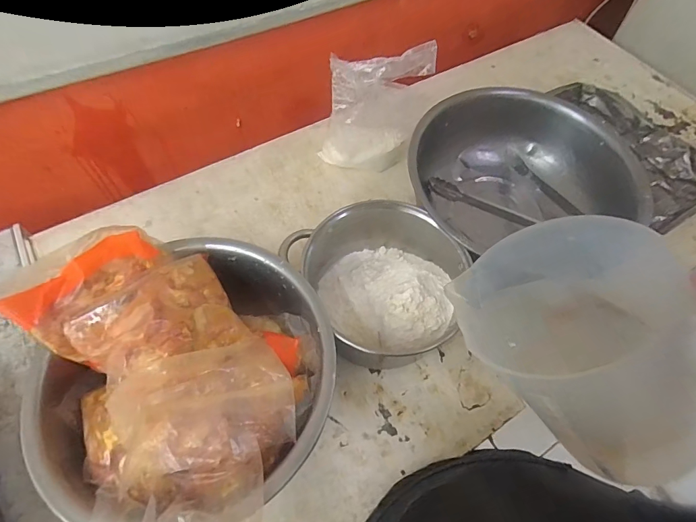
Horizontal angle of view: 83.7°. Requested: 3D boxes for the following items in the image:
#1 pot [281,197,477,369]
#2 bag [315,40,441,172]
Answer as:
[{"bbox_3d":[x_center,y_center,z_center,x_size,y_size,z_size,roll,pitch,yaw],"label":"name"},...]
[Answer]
[{"bbox_3d":[0.054,0.027,0.595,0.227,0.125,0.235,-34,69,-19],"label":"pot"},{"bbox_3d":[0.047,-0.256,0.687,0.178,0.224,0.070,-5,62,-6],"label":"bag"}]

